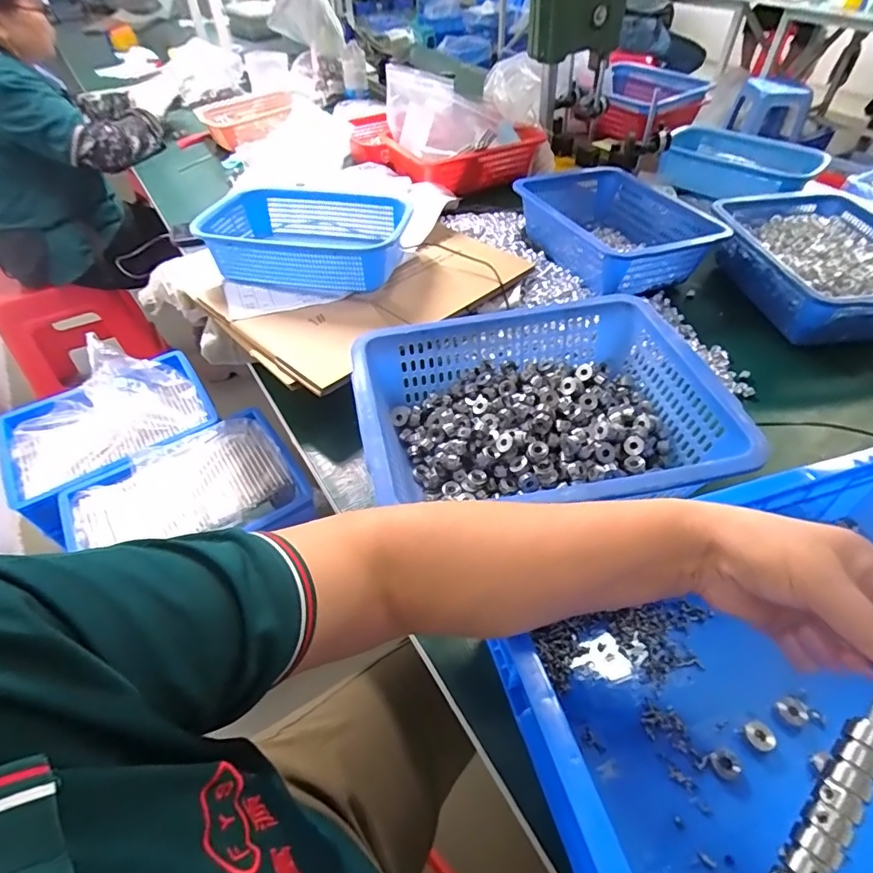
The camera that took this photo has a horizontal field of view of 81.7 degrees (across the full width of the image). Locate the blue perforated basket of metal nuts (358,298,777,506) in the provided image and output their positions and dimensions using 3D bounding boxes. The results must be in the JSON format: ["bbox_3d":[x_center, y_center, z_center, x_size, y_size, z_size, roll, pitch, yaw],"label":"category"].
[{"bbox_3d":[0.101,-0.020,0.544,0.359,0.095,0.266,-7,48,-5],"label":"blue perforated basket of metal nuts"}]

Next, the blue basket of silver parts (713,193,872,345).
[{"bbox_3d":[0.572,-0.258,0.758,0.234,0.087,0.306,-8,48,-6],"label":"blue basket of silver parts"}]

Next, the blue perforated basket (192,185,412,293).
[{"bbox_3d":[-0.194,-0.301,0.763,0.295,0.079,0.210,5,48,6],"label":"blue perforated basket"}]

